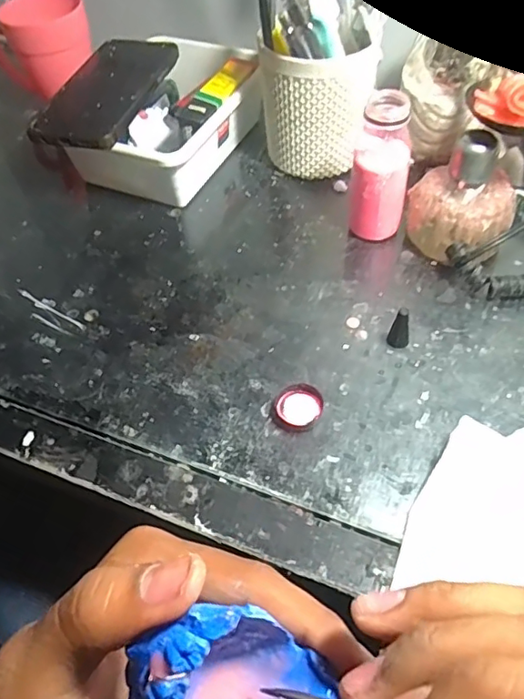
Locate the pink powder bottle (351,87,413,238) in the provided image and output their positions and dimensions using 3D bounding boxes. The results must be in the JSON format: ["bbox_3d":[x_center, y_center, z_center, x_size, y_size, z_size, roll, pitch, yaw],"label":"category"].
[{"bbox_3d":[0.092,-0.135,0.413,0.040,0.114,0.036,11,55,12],"label":"pink powder bottle"}]

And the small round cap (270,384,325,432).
[{"bbox_3d":[0.023,0.037,0.349,0.029,0.007,0.032,27,60,22],"label":"small round cap"}]

